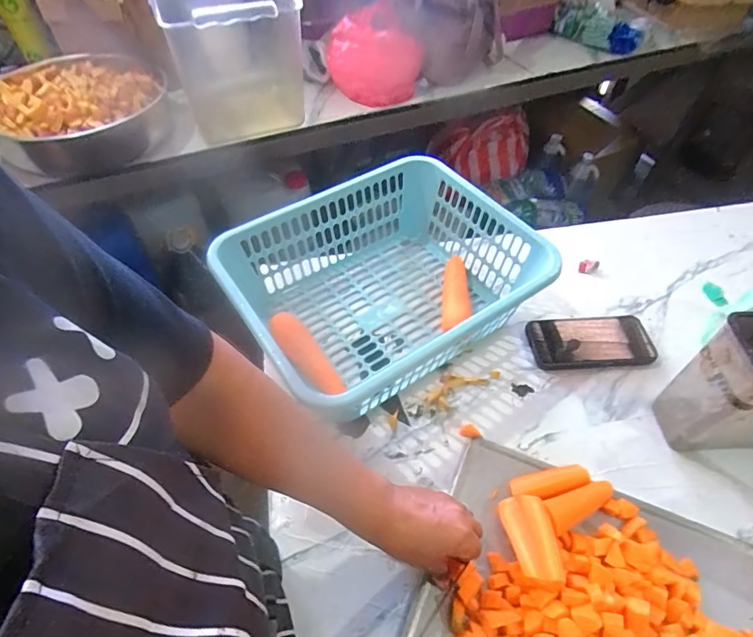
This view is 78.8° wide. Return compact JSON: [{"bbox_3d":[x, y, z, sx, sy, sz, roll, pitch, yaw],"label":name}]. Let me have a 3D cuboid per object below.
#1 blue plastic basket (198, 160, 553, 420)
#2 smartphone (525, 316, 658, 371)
[{"bbox_3d":[0.009,-0.052,0.650,0.375,0.130,0.302,-26,56,-19],"label":"blue plastic basket"},{"bbox_3d":[0.307,0.033,0.663,0.163,0.013,0.084,-7,60,6],"label":"smartphone"}]

